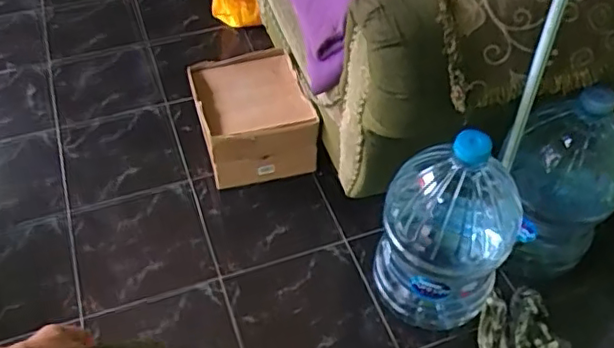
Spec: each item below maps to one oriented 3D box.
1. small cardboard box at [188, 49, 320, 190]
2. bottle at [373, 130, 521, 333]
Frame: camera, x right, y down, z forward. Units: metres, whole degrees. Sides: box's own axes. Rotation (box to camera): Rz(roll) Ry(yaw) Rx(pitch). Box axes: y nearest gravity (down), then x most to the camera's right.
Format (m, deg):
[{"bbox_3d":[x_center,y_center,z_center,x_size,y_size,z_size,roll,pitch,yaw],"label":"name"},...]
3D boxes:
[{"bbox_3d":[-0.139,-0.152,1.512,0.266,0.166,0.325,-11,50,-9],"label":"small cardboard box"},{"bbox_3d":[0.269,0.102,1.145,0.231,0.437,0.221,0,49,0],"label":"bottle"}]

